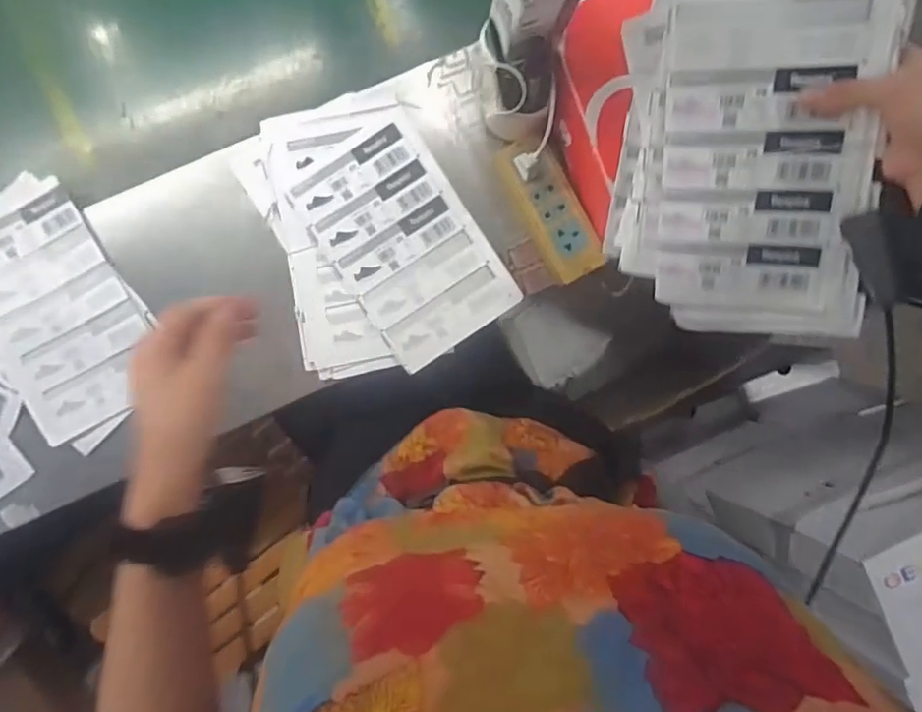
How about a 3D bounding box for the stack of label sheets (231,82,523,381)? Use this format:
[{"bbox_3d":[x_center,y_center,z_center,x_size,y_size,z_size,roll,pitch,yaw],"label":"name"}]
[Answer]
[{"bbox_3d":[-0.097,-0.123,0.630,0.220,0.014,0.279,-30,97,-1],"label":"stack of label sheets"}]

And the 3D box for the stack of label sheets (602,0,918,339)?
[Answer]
[{"bbox_3d":[0.221,-0.159,0.480,0.190,0.036,0.291,4,116,18],"label":"stack of label sheets"}]

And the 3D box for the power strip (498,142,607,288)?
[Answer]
[{"bbox_3d":[0.093,-0.152,0.635,0.056,0.029,0.153,-31,97,-1],"label":"power strip"}]

